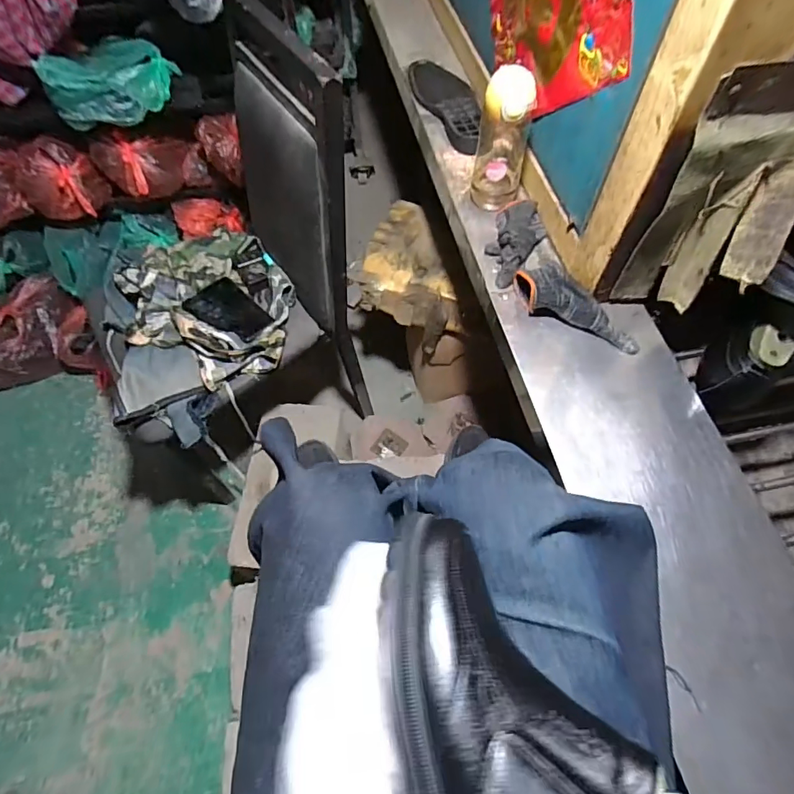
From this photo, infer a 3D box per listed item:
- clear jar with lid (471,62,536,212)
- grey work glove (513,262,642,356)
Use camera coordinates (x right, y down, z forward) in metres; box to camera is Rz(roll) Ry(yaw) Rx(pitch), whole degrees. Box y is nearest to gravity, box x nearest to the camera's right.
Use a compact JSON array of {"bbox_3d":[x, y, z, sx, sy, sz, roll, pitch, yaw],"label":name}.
[{"bbox_3d":[0.157,-0.372,0.714,0.072,0.200,0.074,-1,62,1],"label":"clear jar with lid"},{"bbox_3d":[0.246,-0.121,0.667,0.193,0.043,0.069,36,69,18],"label":"grey work glove"}]

